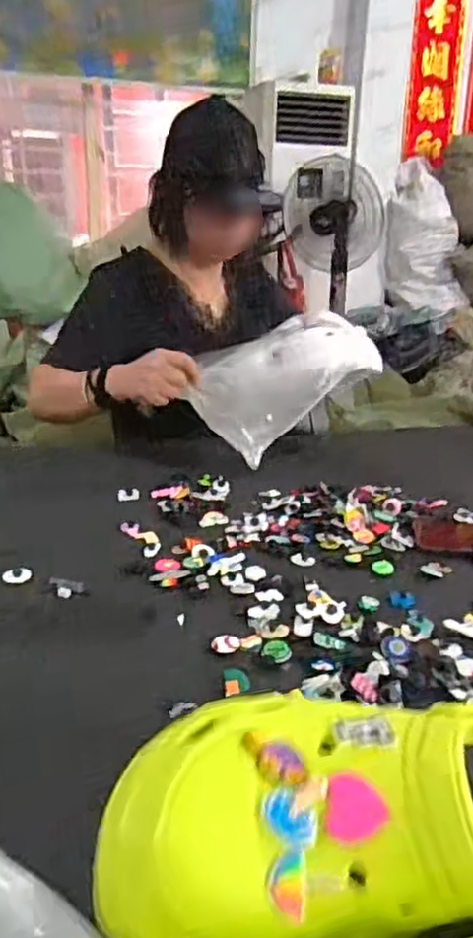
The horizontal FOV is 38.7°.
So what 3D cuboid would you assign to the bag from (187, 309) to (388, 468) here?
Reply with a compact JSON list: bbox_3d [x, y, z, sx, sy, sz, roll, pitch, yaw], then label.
[{"bbox_3d":[0.081,-0.152,1.038,0.174,0.113,0.324,23,52,40],"label":"bag"}]

